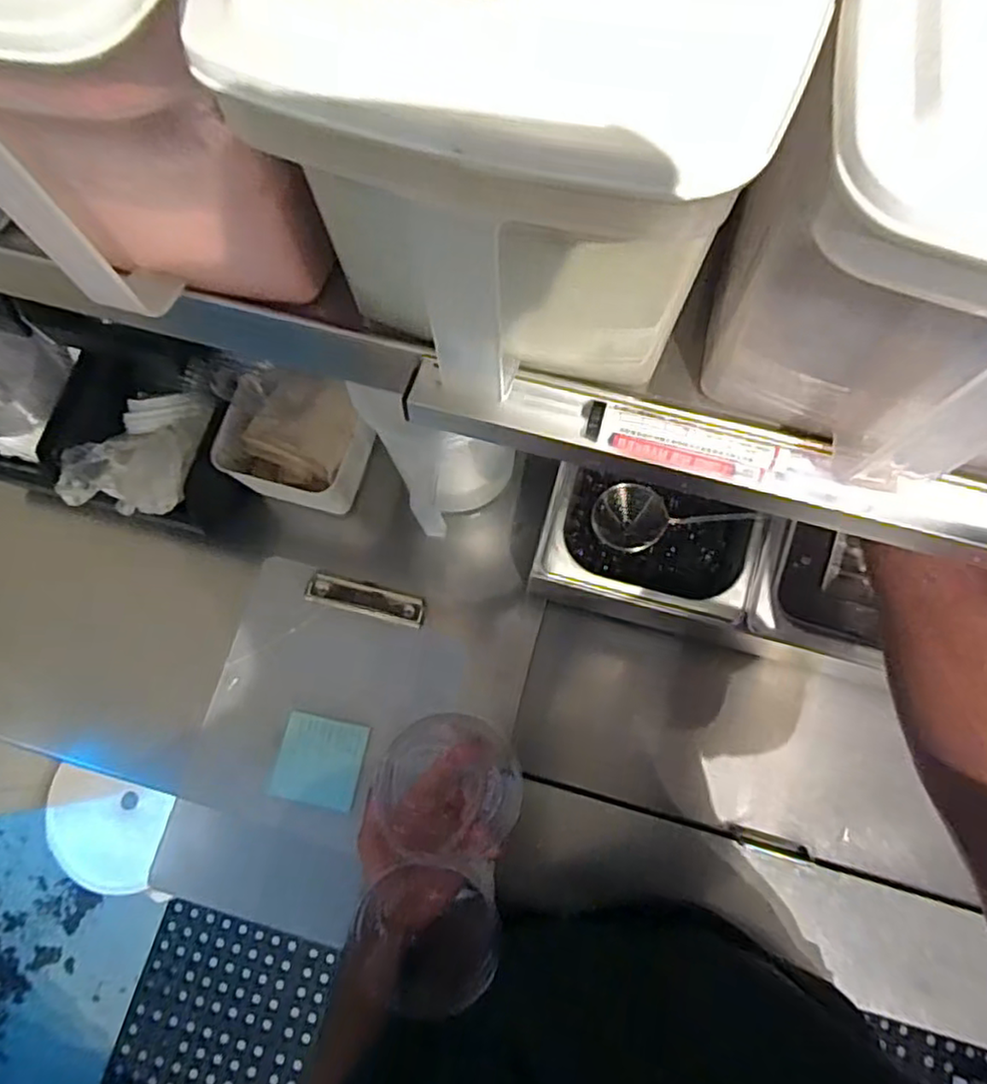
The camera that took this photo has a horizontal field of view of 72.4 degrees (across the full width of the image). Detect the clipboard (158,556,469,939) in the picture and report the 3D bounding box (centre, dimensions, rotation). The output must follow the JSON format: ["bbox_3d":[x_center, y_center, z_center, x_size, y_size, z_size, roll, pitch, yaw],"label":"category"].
[{"bbox_3d":[-0.166,0.188,0.628,0.214,0.020,0.310,17,76,6],"label":"clipboard"}]

